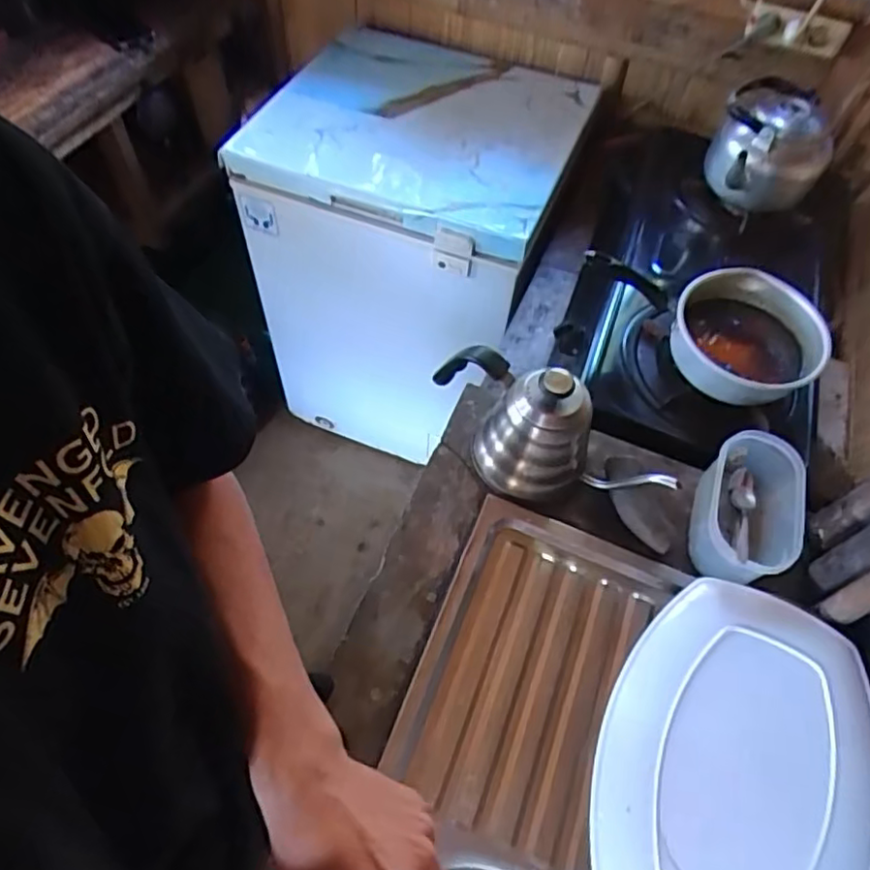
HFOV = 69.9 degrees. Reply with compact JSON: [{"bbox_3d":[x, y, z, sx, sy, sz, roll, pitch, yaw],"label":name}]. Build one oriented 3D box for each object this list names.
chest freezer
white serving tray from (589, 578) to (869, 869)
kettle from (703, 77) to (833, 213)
[{"bbox_3d":[-0.029,-0.446,1.537,0.586,0.795,0.623,23,59,10],"label":"chest freezer"},{"bbox_3d":[0.288,0.312,0.579,0.240,0.043,0.335,31,61,15],"label":"white serving tray"},{"bbox_3d":[0.552,-0.481,1.044,0.150,0.145,0.159,1,57,-3],"label":"kettle"}]

